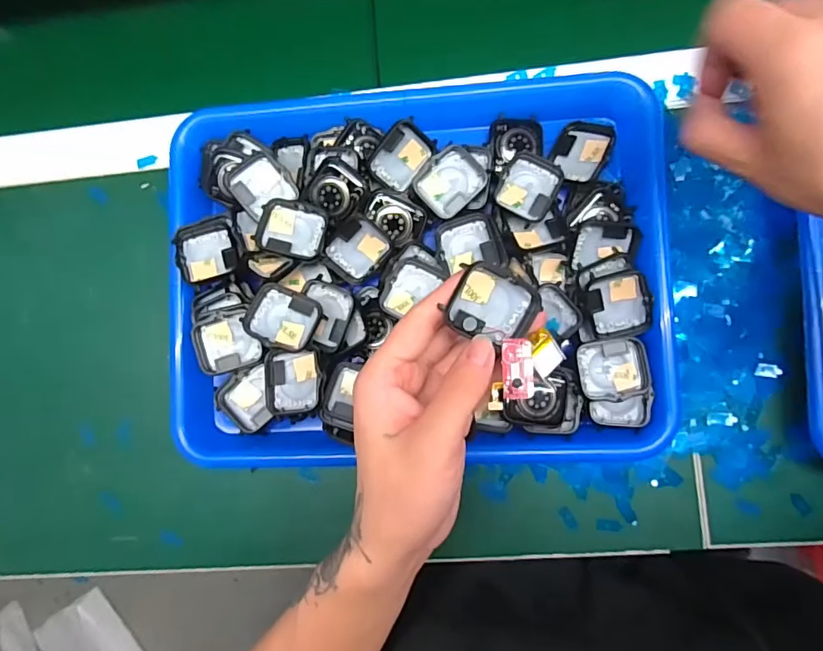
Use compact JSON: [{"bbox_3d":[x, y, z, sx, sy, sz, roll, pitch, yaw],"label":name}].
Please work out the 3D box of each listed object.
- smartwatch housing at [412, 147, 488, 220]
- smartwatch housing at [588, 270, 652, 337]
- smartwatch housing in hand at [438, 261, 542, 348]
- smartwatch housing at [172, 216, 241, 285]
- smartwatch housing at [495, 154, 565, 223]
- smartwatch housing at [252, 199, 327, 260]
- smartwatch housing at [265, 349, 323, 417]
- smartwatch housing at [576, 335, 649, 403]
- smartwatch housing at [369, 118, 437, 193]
[{"bbox_3d":[0.026,-0.097,0.321,0.042,0.012,0.036,-44,84,2],"label":"smartwatch housing"},{"bbox_3d":[0.132,-0.013,0.303,0.036,0.013,0.039,-11,86,5],"label":"smartwatch housing"},{"bbox_3d":[0.042,-0.011,0.245,0.043,0.011,0.035,24,97,-10],"label":"smartwatch housing in hand"},{"bbox_3d":[-0.137,-0.051,0.324,0.039,0.013,0.047,-17,74,-12],"label":"smartwatch housing"},{"bbox_3d":[0.078,-0.092,0.320,0.037,0.008,0.041,27,90,6],"label":"smartwatch housing"},{"bbox_3d":[-0.078,-0.063,0.316,0.043,0.011,0.036,13,89,7],"label":"smartwatch housing"},{"bbox_3d":[-0.075,0.037,0.309,0.038,0.015,0.040,0,88,7],"label":"smartwatch housing"},{"bbox_3d":[0.128,0.027,0.304,0.041,0.009,0.037,-9,86,5],"label":"smartwatch housing"},{"bbox_3d":[-0.007,-0.115,0.325,0.033,0.007,0.043,36,101,-35],"label":"smartwatch housing"}]

